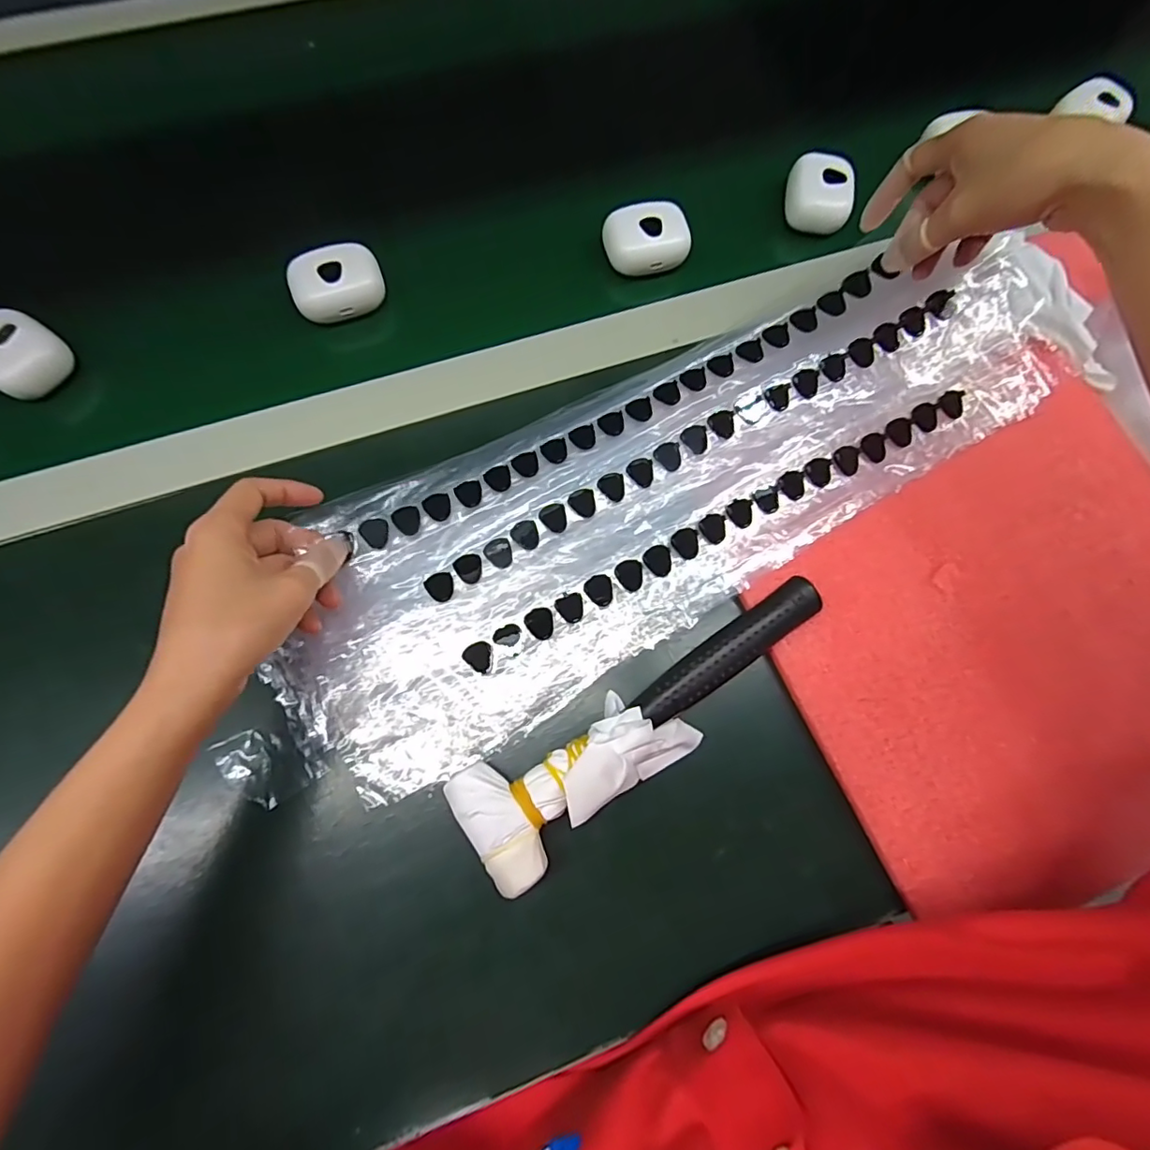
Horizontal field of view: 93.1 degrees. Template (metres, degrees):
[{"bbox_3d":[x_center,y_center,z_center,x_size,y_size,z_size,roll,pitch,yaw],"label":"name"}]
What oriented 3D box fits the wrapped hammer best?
[{"bbox_3d":[0.043,0.075,0.280,0.213,0.031,0.054,-30,80,-7],"label":"wrapped hammer"}]

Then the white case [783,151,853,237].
[{"bbox_3d":[0.178,-0.279,0.399,0.047,0.023,0.050,20,78,3],"label":"white case"}]

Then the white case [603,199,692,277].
[{"bbox_3d":[0.051,-0.236,0.383,0.054,0.021,0.042,-17,78,-5],"label":"white case"}]

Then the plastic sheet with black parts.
[{"bbox_3d":[0.070,-0.064,0.323,0.509,0.025,0.157,-30,80,-6],"label":"plastic sheet with black parts"}]

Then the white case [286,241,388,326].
[{"bbox_3d":[-0.158,-0.194,0.363,0.058,0.022,0.041,-20,79,-5],"label":"white case"}]

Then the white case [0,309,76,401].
[{"bbox_3d":[-0.353,-0.141,0.344,0.051,0.023,0.045,34,79,6],"label":"white case"}]

